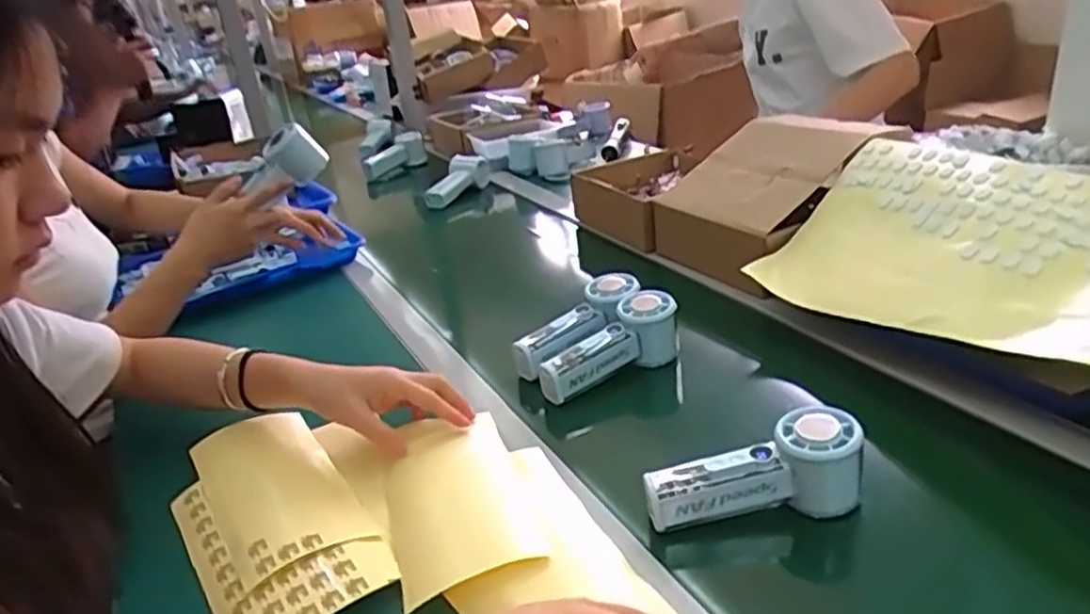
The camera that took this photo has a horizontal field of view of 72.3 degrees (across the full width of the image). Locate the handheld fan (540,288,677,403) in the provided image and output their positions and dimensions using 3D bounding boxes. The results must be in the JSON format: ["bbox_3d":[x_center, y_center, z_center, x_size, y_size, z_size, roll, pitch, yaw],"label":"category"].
[{"bbox_3d":[0.063,0.038,0.722,0.150,0.063,0.042,-21,30,-27],"label":"handheld fan"}]

